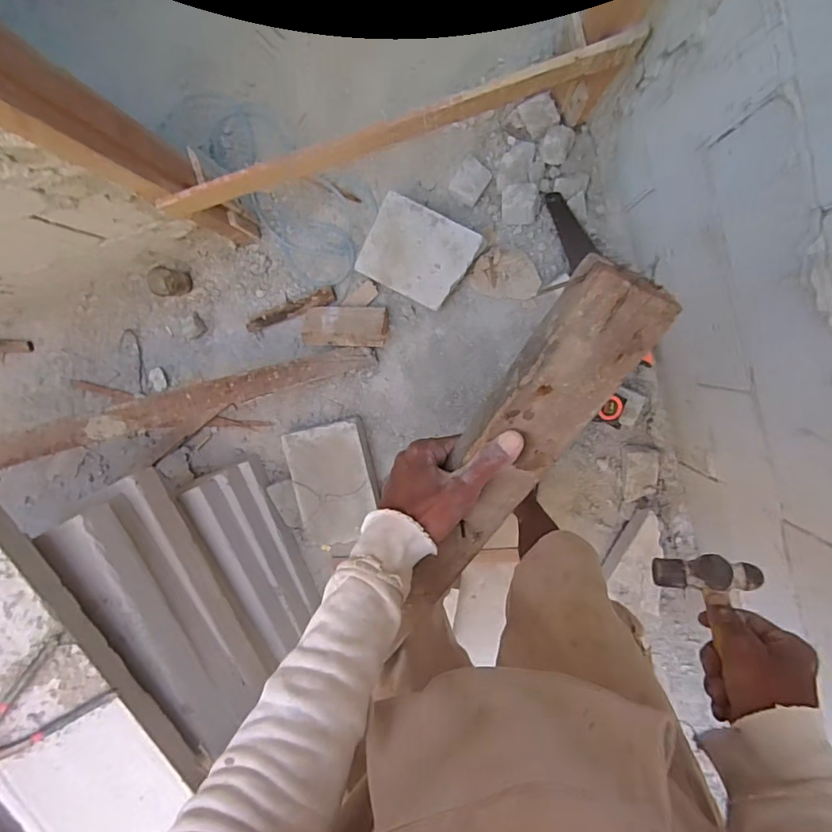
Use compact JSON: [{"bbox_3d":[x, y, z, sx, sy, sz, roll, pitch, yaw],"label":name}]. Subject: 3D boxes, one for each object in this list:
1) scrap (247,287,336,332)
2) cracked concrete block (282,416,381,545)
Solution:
[{"bbox_3d":[-0.320,-0.271,1.262,0.243,0.039,0.043,-18,96,7],"label":"scrap"},{"bbox_3d":[-0.219,0.169,1.300,0.205,0.074,0.301,-8,97,6],"label":"cracked concrete block"}]

